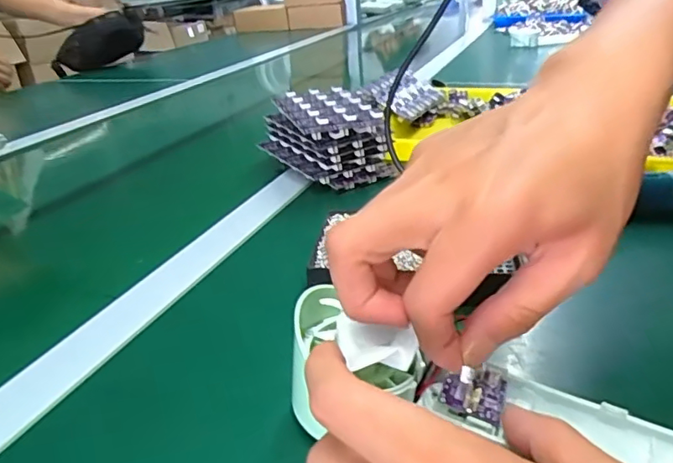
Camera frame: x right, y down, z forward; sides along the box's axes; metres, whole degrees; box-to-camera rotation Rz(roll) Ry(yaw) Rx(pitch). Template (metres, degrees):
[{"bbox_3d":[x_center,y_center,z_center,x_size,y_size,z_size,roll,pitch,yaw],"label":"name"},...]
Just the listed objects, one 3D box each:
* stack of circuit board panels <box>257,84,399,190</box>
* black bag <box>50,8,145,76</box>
[{"bbox_3d":[-0.013,-0.099,0.558,0.094,0.070,0.148,-17,29,-25],"label":"stack of circuit board panels"},{"bbox_3d":[-0.598,-0.464,1.354,0.234,0.105,0.107,-28,27,4],"label":"black bag"}]

